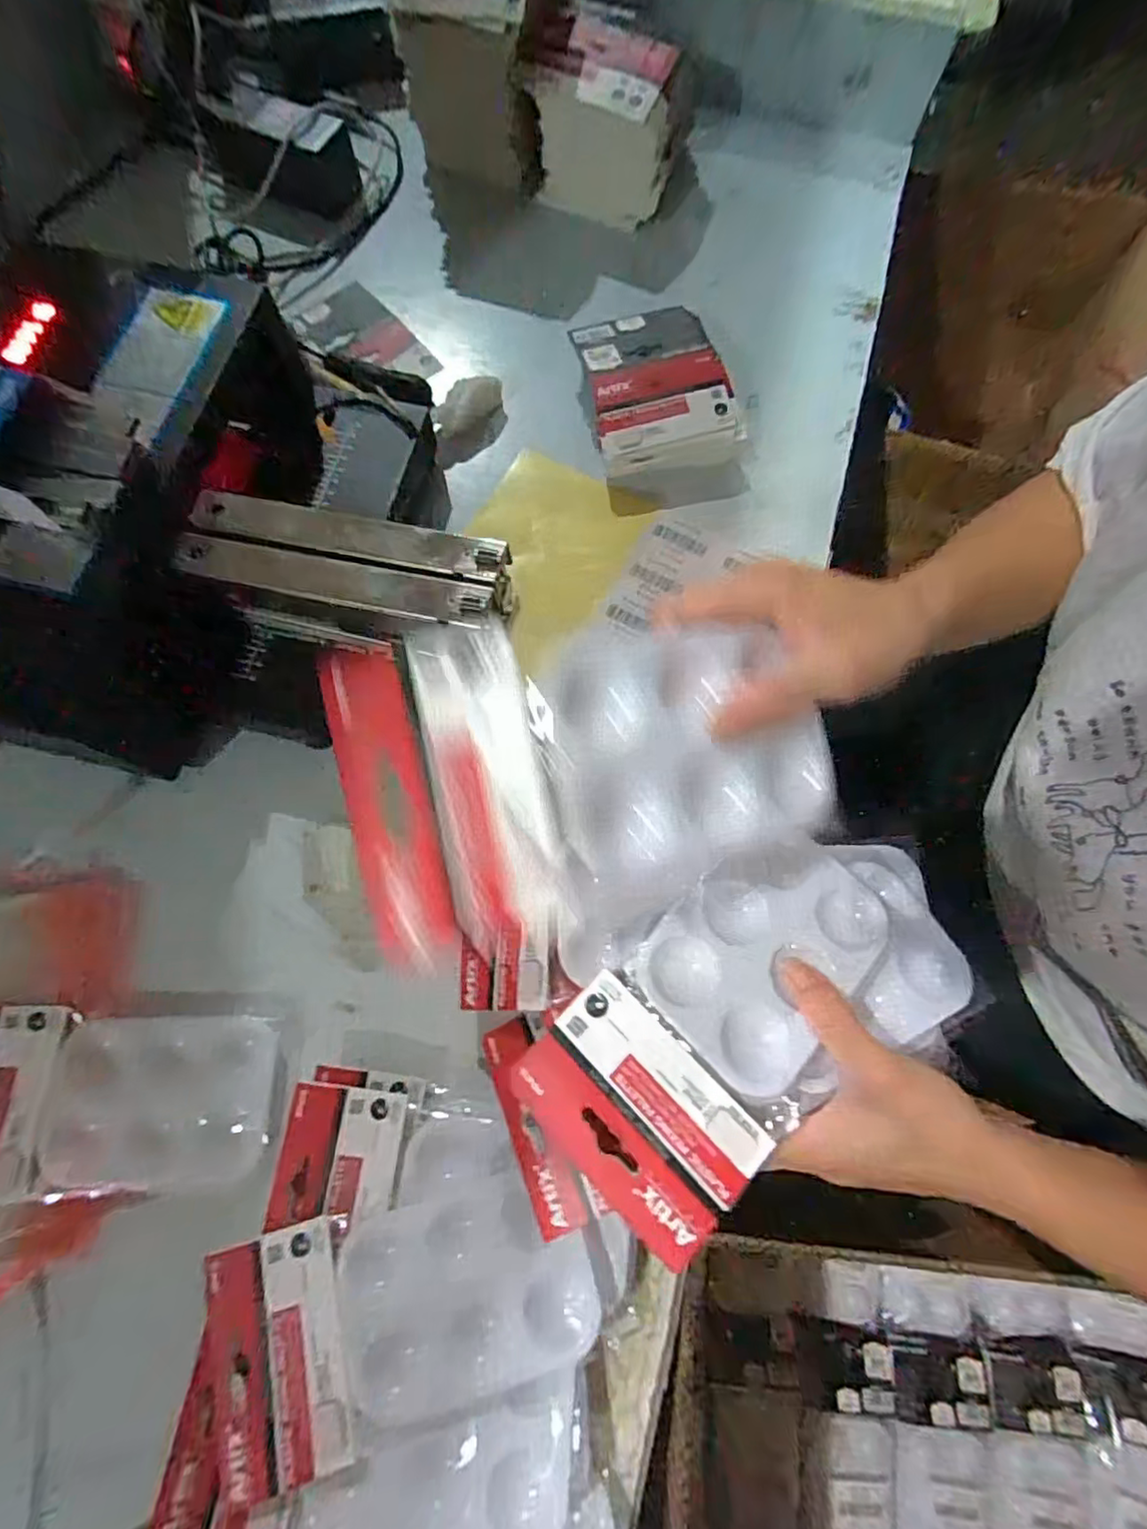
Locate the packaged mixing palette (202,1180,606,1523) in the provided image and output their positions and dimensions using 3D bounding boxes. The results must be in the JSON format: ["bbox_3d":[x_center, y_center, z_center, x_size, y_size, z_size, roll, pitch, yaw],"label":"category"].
[{"bbox_3d":[-0.084,0.274,0.304,0.189,0.016,0.098,-15,74,-5],"label":"packaged mixing palette"}]

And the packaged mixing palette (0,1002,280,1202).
[{"bbox_3d":[-0.266,0.192,0.344,0.181,0.018,0.096,2,74,-1],"label":"packaged mixing palette"}]

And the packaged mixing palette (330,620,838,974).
[{"bbox_3d":[0.011,-0.005,0.222,0.177,0.022,0.101,-14,88,-19],"label":"packaged mixing palette"}]

